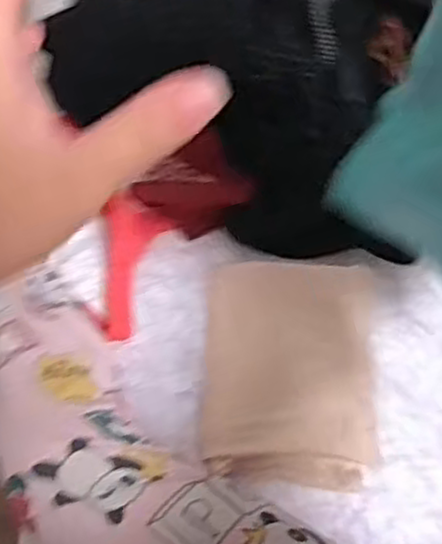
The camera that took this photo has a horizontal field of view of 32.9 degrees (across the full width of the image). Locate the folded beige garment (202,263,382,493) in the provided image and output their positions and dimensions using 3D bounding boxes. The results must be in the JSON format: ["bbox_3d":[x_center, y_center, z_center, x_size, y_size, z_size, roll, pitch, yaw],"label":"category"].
[{"bbox_3d":[0.068,0.093,0.695,0.161,0.070,0.184,3,66,-1],"label":"folded beige garment"}]

